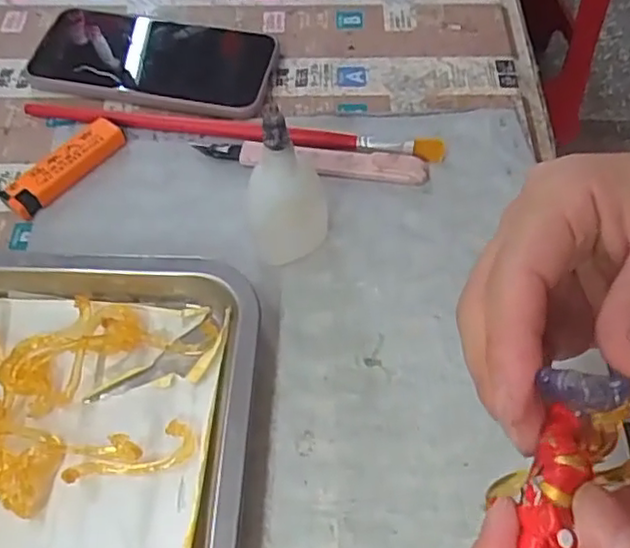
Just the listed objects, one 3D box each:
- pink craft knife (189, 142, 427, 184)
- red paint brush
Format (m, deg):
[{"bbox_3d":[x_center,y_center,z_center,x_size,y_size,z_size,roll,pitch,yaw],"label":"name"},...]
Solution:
[{"bbox_3d":[-0.003,-0.070,0.392,0.139,0.008,0.022,5,58,5],"label":"pink craft knife"},{"bbox_3d":[-0.054,-0.091,0.403,0.265,0.010,0.021,8,58,7],"label":"red paint brush"}]

